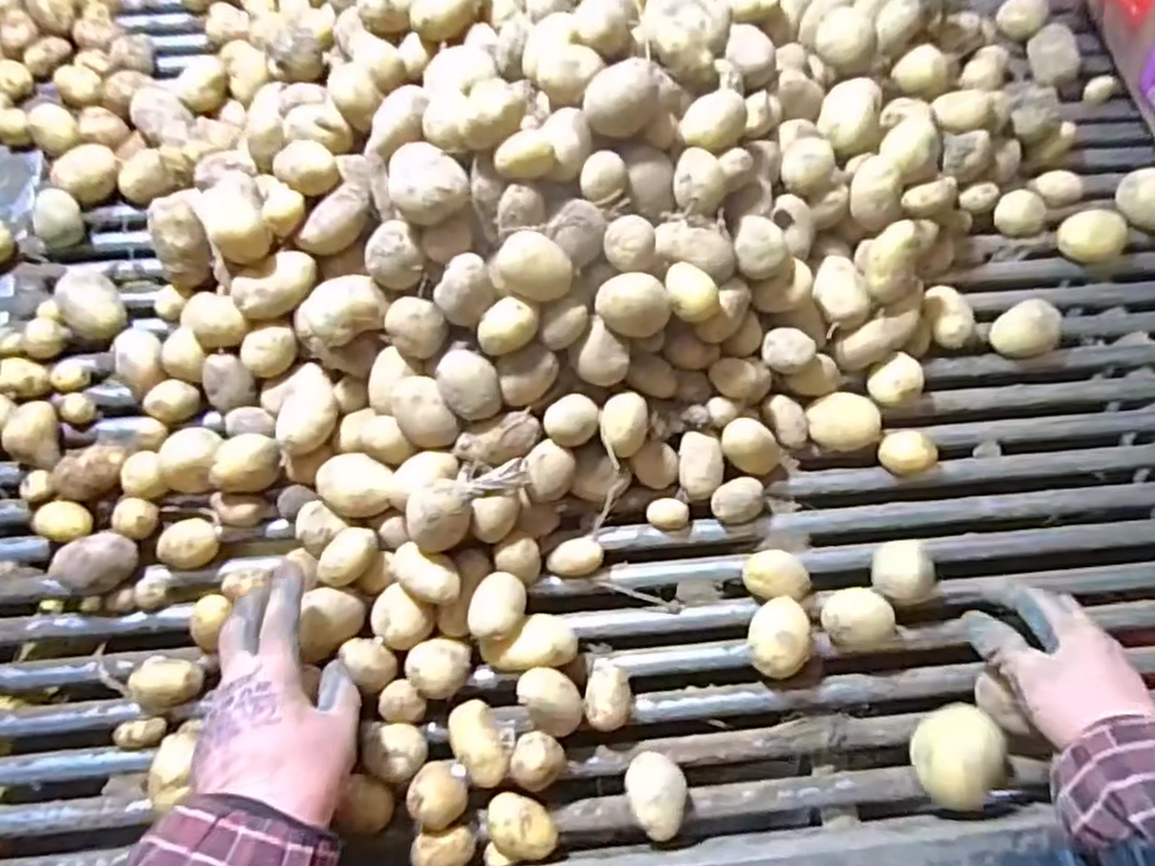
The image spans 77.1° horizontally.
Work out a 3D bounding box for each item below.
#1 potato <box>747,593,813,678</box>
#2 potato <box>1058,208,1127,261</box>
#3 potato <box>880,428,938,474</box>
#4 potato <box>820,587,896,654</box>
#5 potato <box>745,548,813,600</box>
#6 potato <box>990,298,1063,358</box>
[{"bbox_3d":[0.139,0.144,0.509,0.038,0.038,0.054,7,67,-1],"label":"potato"},{"bbox_3d":[0.452,-0.173,0.636,0.031,0.036,0.047,-37,75,-18],"label":"potato"},{"bbox_3d":[0.256,0.016,0.567,0.031,0.032,0.037,-33,73,-16],"label":"potato"},{"bbox_3d":[0.196,0.133,0.514,0.048,0.039,0.042,-11,69,-9],"label":"potato"},{"bbox_3d":[0.143,0.105,0.529,0.044,0.035,0.033,1,67,-4],"label":"potato"},{"bbox_3d":[0.375,-0.085,0.605,0.046,0.031,0.044,2,67,-4],"label":"potato"}]

